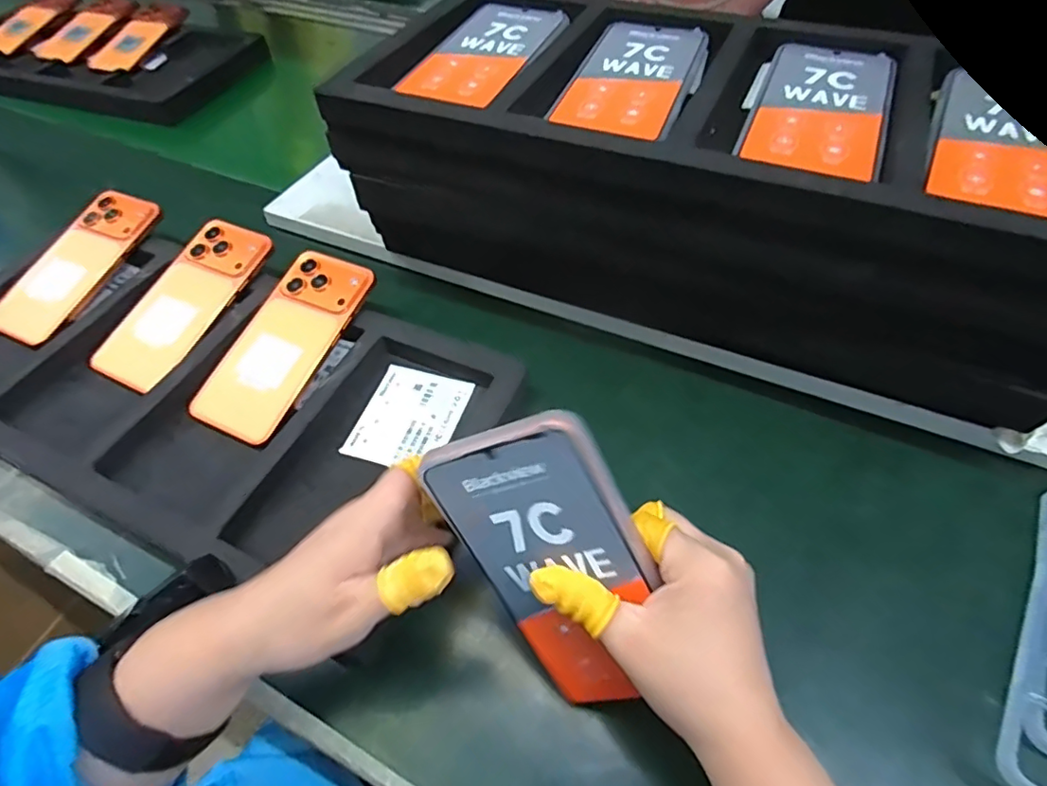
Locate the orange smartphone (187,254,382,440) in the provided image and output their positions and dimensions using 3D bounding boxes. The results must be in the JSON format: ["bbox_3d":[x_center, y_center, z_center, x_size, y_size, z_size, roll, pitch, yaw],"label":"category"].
[{"bbox_3d":[-0.188,-0.041,0.439,0.078,0.008,0.163,22,70,16],"label":"orange smartphone"}]

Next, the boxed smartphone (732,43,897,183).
[{"bbox_3d":[0.187,-0.184,0.353,0.083,0.011,0.155,20,56,16],"label":"boxed smartphone"}]

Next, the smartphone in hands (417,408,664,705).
[{"bbox_3d":[0.020,0.083,0.255,0.077,0.160,0.007,-19,22,23],"label":"smartphone in hands"}]

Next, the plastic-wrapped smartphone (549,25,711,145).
[{"bbox_3d":[0.077,-0.219,0.385,0.077,0.010,0.150,17,55,14],"label":"plastic-wrapped smartphone"}]

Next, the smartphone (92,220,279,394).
[{"bbox_3d":[-0.287,-0.078,0.471,0.081,0.013,0.162,21,70,17],"label":"smartphone"}]

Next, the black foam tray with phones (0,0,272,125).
[{"bbox_3d":[-0.619,-0.497,0.811,0.467,0.048,0.255,14,55,12],"label":"black foam tray with phones"}]

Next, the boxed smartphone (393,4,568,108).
[{"bbox_3d":[-0.024,-0.260,0.422,0.080,0.012,0.153,19,56,15],"label":"boxed smartphone"}]

